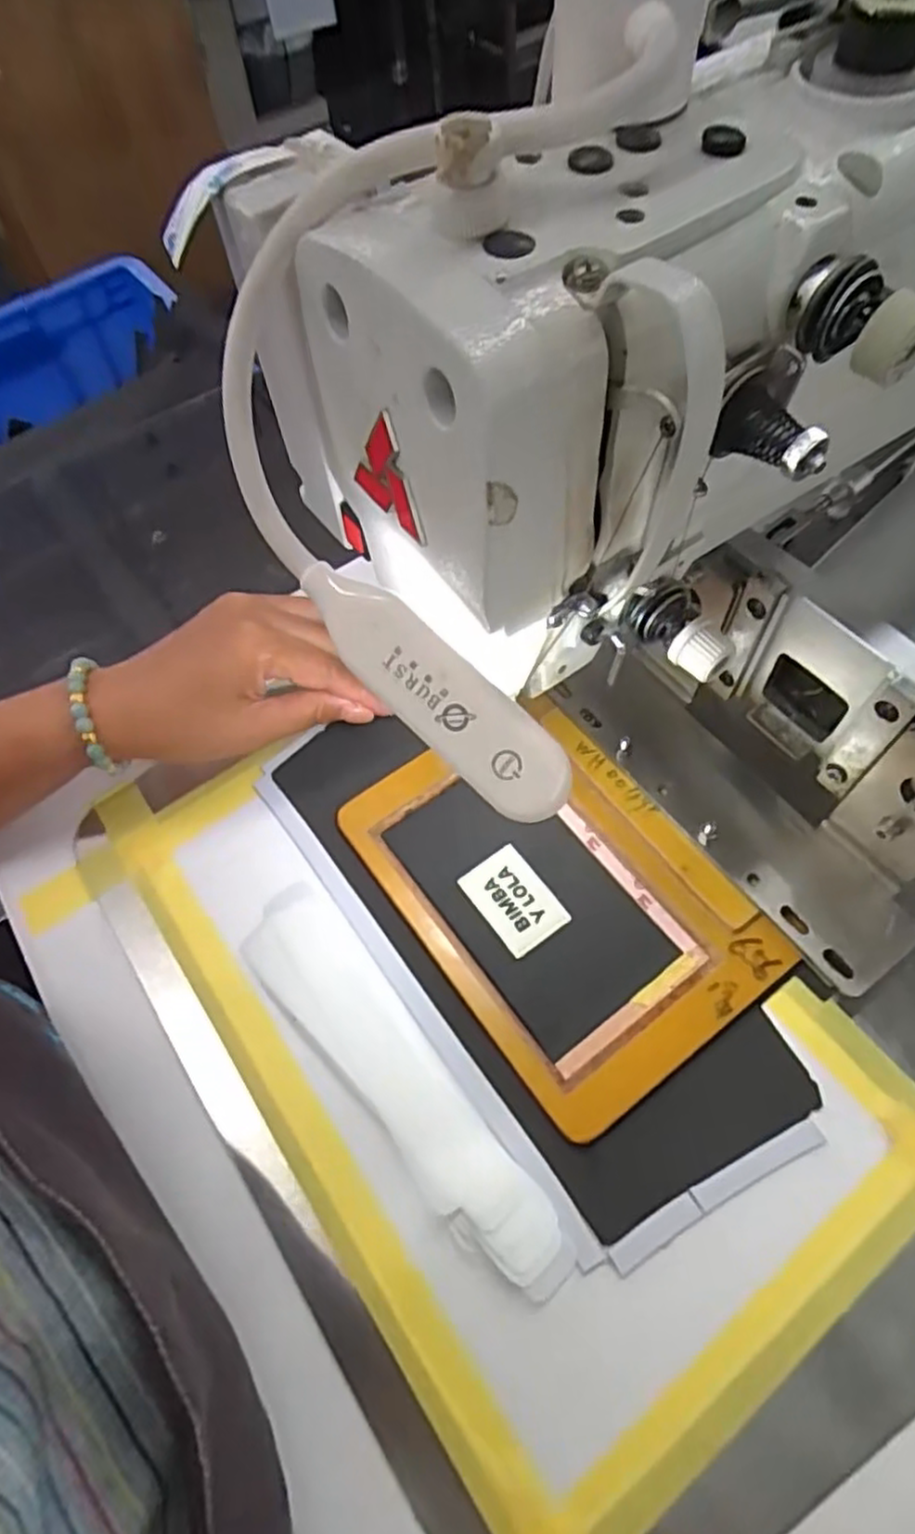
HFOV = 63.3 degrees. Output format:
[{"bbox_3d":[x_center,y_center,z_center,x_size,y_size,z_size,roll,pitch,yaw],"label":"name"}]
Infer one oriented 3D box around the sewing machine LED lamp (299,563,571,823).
[{"bbox_3d":[-0.008,-0.024,0.234,0.105,0.007,0.030,42,112,5],"label":"sewing machine LED lamp"}]

